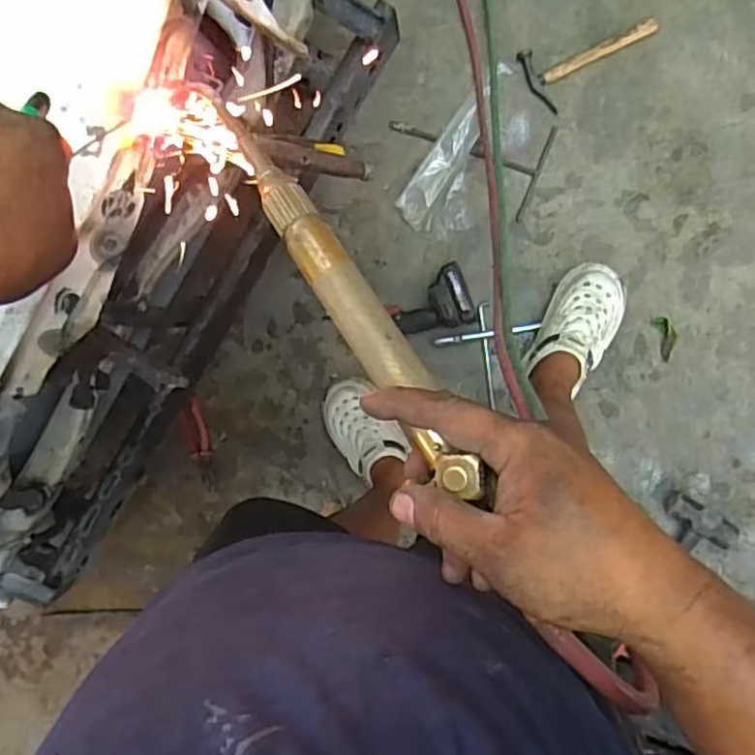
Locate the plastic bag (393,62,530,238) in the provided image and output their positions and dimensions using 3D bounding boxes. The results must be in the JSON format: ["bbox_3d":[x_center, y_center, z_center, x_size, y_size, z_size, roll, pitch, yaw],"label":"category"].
[{"bbox_3d":[0.175,-0.417,1.249,0.150,0.035,0.333,33,98,1],"label":"plastic bag"}]

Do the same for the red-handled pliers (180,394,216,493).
[{"bbox_3d":[-0.367,0.142,1.373,0.050,0.031,0.198,-16,95,5],"label":"red-handled pliers"}]

